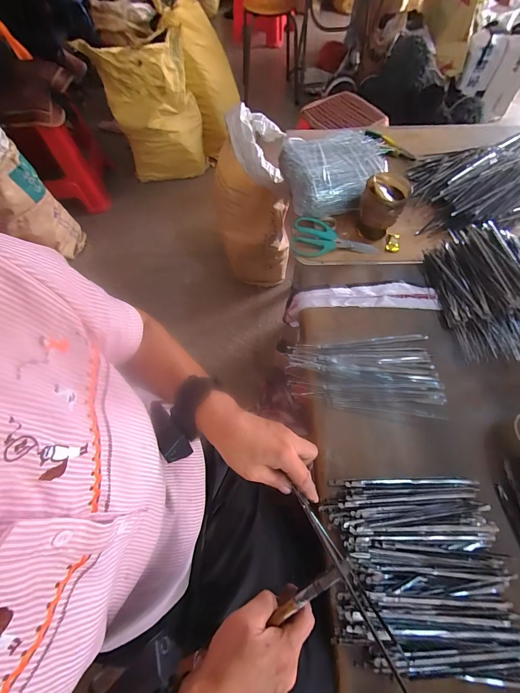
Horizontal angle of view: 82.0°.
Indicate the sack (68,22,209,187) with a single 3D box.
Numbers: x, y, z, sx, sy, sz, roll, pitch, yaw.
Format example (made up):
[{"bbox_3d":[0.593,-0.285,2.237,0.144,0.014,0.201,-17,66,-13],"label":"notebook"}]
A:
[{"bbox_3d":[-0.488,-1.046,1.399,0.360,0.579,0.249,2,65,2],"label":"sack"}]

